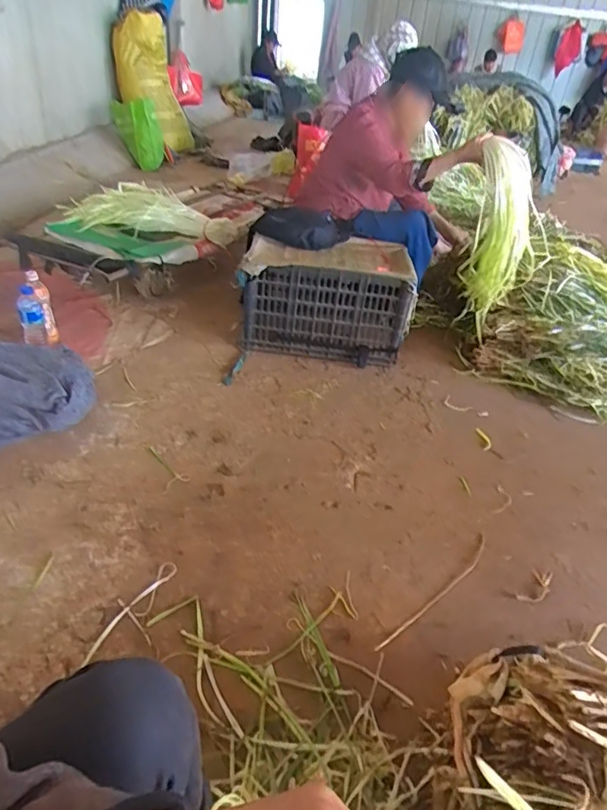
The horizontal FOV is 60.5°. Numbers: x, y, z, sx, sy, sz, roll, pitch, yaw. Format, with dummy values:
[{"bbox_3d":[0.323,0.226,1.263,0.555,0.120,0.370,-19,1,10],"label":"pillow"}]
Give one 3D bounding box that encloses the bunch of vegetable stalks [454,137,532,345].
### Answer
[{"bbox_3d":[0.599,-0.512,1.624,0.106,0.523,0.187,-22,45,-33],"label":"bunch of vegetable stalks"}]

